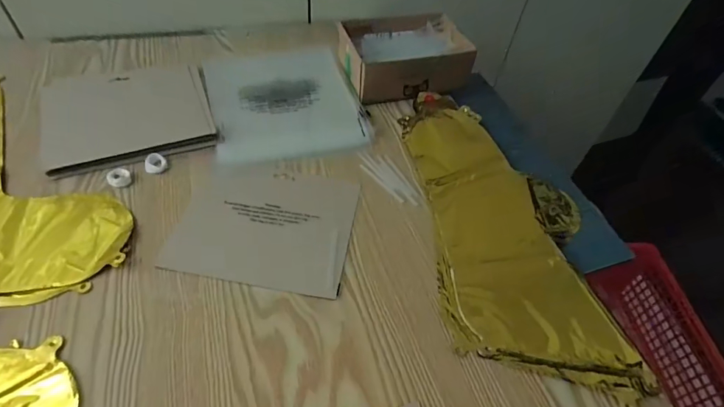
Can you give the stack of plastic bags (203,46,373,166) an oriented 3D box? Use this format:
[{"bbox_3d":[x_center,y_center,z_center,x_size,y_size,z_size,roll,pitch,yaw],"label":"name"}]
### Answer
[{"bbox_3d":[-0.117,-0.158,0.616,0.200,0.013,0.234,-11,53,-14],"label":"stack of plastic bags"}]

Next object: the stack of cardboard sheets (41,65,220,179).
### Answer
[{"bbox_3d":[-0.314,-0.121,0.566,0.205,0.010,0.178,-15,54,-17],"label":"stack of cardboard sheets"}]

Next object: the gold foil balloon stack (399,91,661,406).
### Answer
[{"bbox_3d":[0.174,0.017,0.518,0.198,0.028,0.422,-1,51,-7],"label":"gold foil balloon stack"}]

